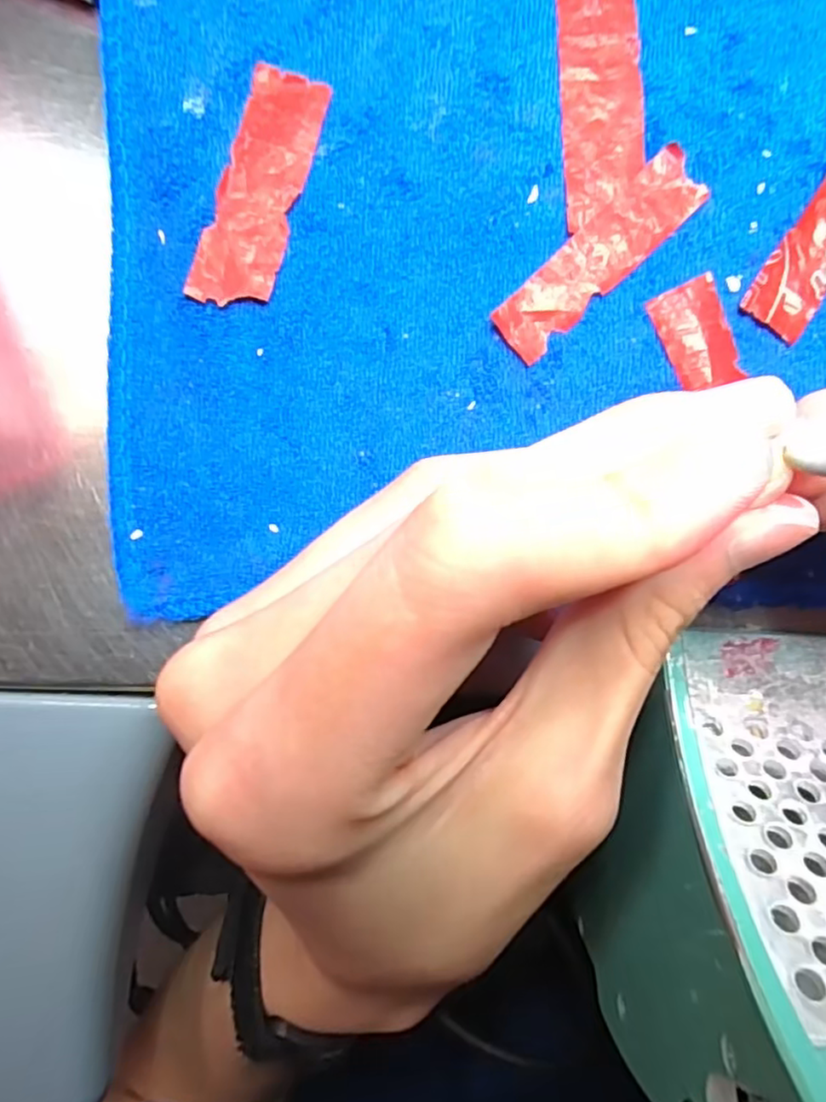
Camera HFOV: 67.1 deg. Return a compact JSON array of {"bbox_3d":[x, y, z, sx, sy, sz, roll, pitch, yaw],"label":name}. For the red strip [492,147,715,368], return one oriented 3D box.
[{"bbox_3d":[0.045,-0.071,0.150,0.058,0.004,0.015,-43,88,1],"label":"red strip"}]

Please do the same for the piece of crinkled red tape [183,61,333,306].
[{"bbox_3d":[-0.037,-0.087,0.151,0.019,0.004,0.058,17,89,-6],"label":"piece of crinkled red tape"}]

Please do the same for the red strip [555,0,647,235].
[{"bbox_3d":[0.046,-0.108,0.149,0.019,0.004,0.057,-3,89,1],"label":"red strip"}]

